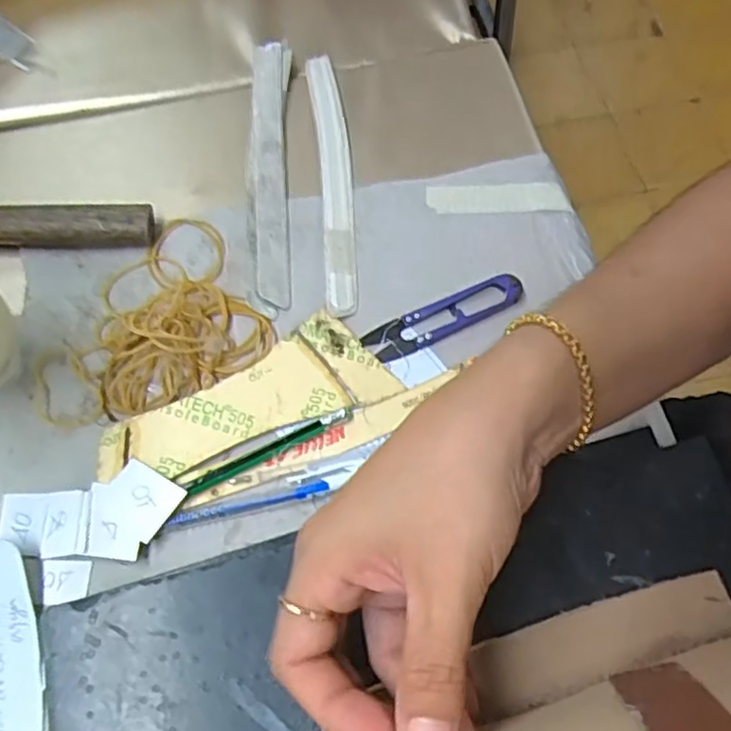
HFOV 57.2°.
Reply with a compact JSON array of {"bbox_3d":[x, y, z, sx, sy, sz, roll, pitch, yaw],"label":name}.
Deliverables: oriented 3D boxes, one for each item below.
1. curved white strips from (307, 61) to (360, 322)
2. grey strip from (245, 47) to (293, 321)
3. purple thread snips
[{"bbox_3d":[-0.019,-0.117,0.415,0.022,0.010,0.186,-4,68,-2],"label":"curved white strips"},{"bbox_3d":[-0.060,-0.123,0.420,0.026,0.009,0.199,-2,69,0],"label":"grey strip"},{"bbox_3d":[0.044,-0.028,0.379,0.095,0.007,0.021,-23,70,-9],"label":"purple thread snips"}]

